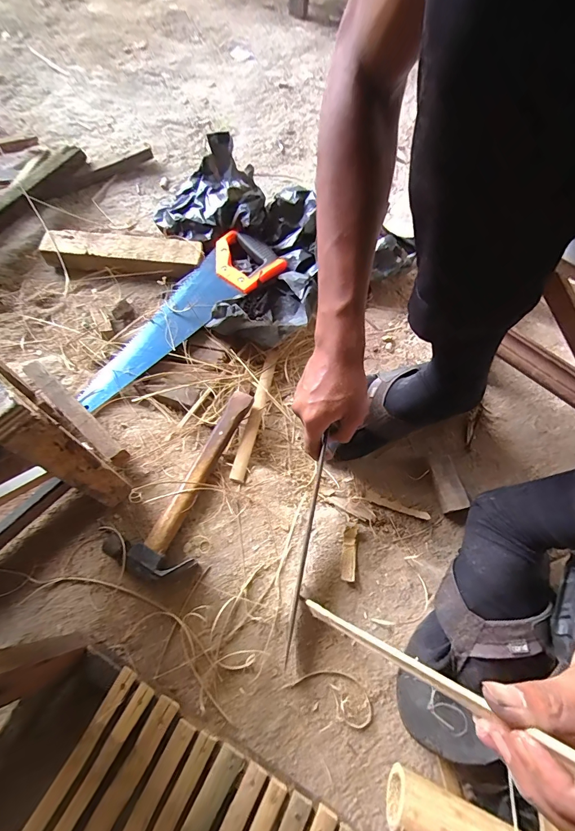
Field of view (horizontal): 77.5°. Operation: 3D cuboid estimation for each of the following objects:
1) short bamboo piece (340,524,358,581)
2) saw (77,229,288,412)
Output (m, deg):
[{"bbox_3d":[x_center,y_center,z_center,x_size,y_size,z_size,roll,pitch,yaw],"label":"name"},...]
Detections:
[{"bbox_3d":[0.071,0.156,0.411,0.016,0.009,0.061,10,64,2],"label":"short bamboo piece"},{"bbox_3d":[-0.161,-0.158,0.557,0.112,0.029,0.387,34,67,14],"label":"saw"}]

